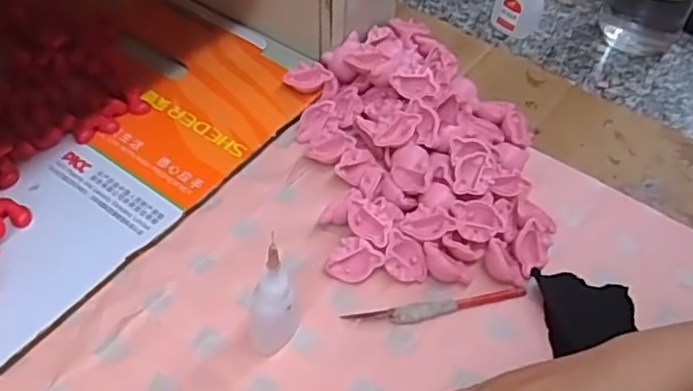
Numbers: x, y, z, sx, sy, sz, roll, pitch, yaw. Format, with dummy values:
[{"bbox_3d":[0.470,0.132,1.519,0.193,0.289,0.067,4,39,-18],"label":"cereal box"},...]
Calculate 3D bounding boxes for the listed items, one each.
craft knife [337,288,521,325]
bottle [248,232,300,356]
[{"bbox_3d":[0.059,0.073,0.415,0.118,0.010,0.015,-8,55,-9],"label":"craft knife"},{"bbox_3d":[-0.041,0.058,0.361,0.029,0.084,0.022,-7,55,-9],"label":"bottle"}]

